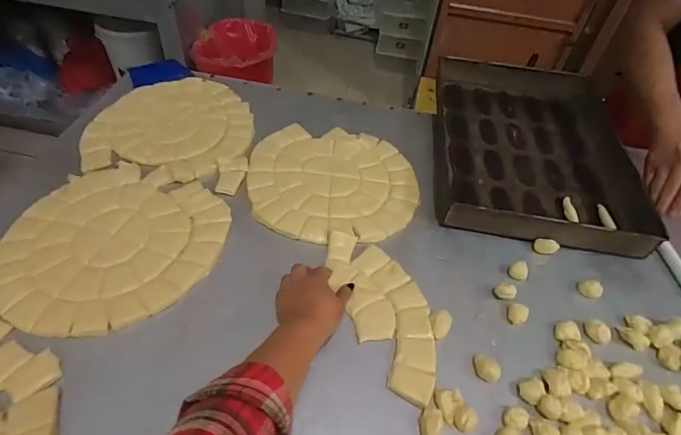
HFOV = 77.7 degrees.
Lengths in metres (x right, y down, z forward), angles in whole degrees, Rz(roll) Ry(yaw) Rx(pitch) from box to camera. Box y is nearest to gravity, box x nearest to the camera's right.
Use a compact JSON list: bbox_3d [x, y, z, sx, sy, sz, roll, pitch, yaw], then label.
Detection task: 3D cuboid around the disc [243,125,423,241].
[{"bbox_3d":[-0.013,-0.072,0.772,0.291,0.013,0.290,3,47,-4],"label":"disc"}]

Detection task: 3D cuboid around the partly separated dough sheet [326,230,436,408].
[{"bbox_3d":[0.065,0.125,0.611,0.106,0.009,0.271,-15,54,-20],"label":"partly separated dough sheet"}]

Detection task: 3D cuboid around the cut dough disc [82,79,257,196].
[{"bbox_3d":[-0.322,-0.180,0.833,0.305,0.009,0.319,3,47,-4],"label":"cut dough disc"}]

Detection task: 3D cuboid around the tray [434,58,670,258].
[{"bbox_3d":[0.387,-0.177,0.881,0.368,0.051,0.605,10,48,2],"label":"tray"}]

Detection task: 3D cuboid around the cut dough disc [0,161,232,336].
[{"bbox_3d":[-0.338,0.038,0.640,0.297,0.013,0.294,10,47,2],"label":"cut dough disc"}]

